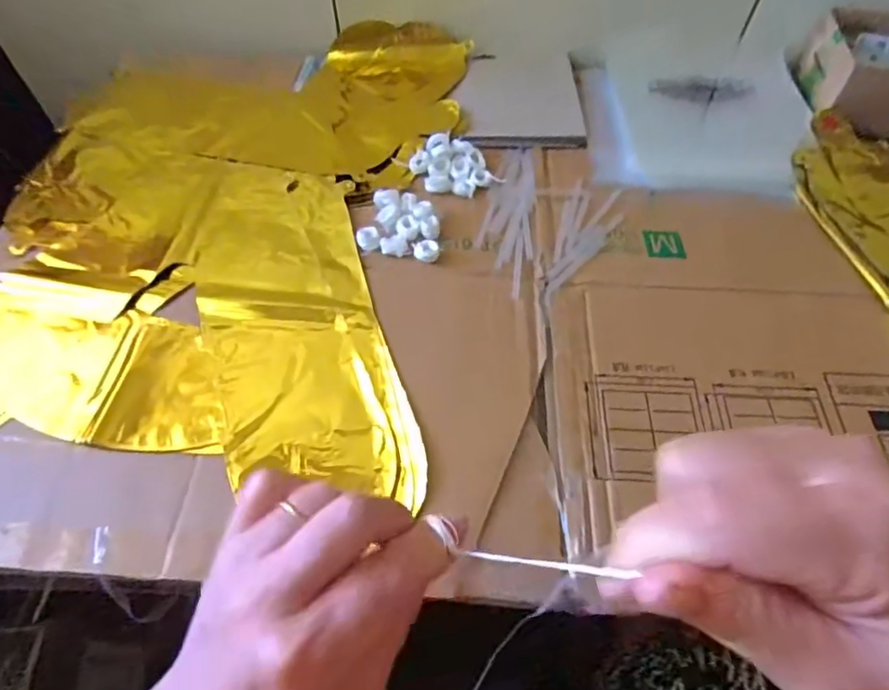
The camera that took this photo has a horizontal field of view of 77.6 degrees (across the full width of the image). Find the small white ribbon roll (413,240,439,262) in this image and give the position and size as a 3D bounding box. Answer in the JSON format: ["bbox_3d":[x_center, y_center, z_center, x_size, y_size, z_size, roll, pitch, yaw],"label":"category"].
[{"bbox_3d":[-0.015,-0.080,0.470,0.021,0.011,0.018,-4,58,-3],"label":"small white ribbon roll"}]

